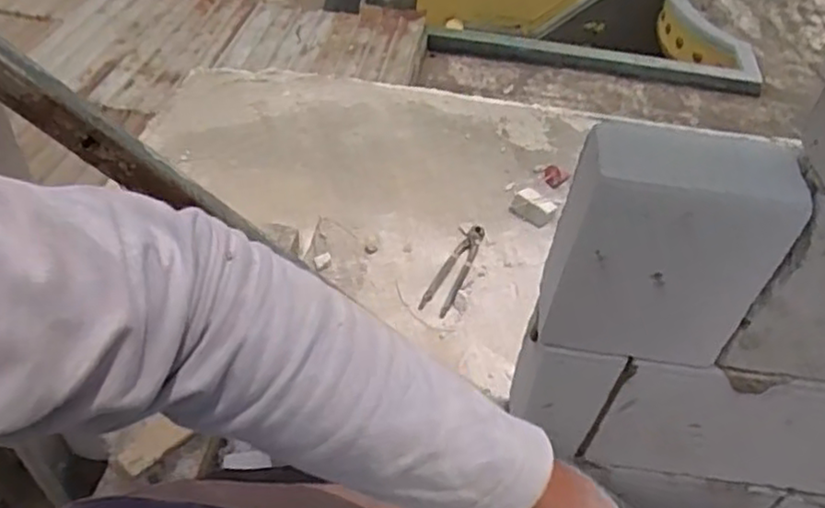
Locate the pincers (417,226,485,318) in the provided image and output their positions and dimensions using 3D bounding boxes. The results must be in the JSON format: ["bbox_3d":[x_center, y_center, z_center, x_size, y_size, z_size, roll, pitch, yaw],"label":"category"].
[{"bbox_3d":[0.074,0.026,1.243,0.053,0.026,0.208,20,49,13],"label":"pincers"}]

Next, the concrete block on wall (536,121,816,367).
[{"bbox_3d":[0.199,-0.002,0.575,0.168,0.204,0.065,9,47,2],"label":"concrete block on wall"}]

